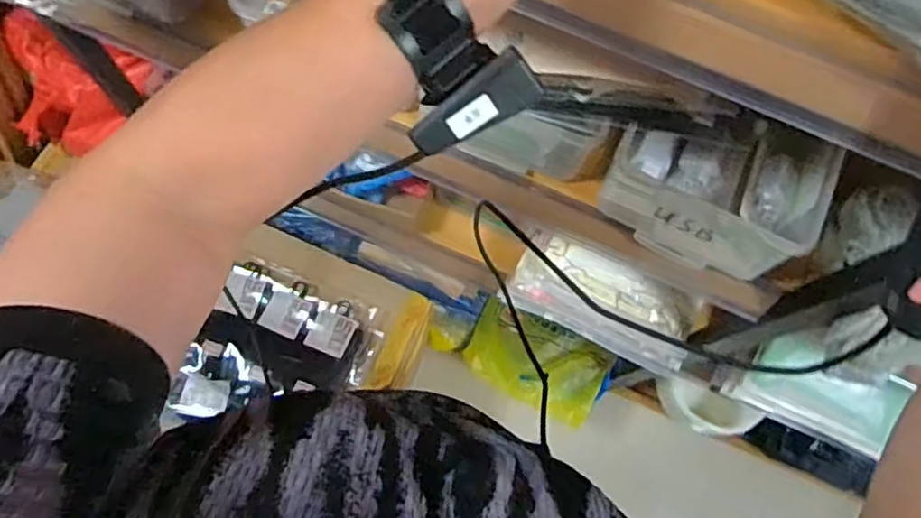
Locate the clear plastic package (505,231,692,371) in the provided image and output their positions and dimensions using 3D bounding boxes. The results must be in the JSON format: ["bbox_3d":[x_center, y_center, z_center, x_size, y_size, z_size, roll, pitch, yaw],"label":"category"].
[{"bbox_3d":[0.204,0.062,0.955,0.265,0.157,0.058,25,47,11],"label":"clear plastic package"}]

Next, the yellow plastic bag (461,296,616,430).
[{"bbox_3d":[0.150,0.196,1.272,0.272,0.078,0.168,25,77,7],"label":"yellow plastic bag"}]

